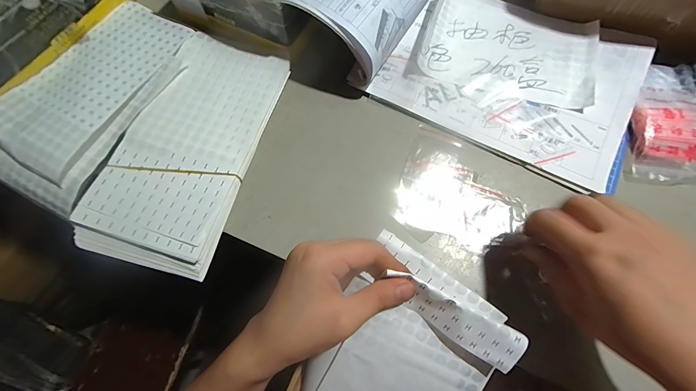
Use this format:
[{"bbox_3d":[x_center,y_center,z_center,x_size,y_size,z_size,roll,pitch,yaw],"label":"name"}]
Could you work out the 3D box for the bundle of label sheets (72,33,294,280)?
[{"bbox_3d":[-0.162,-0.054,0.336,0.130,0.019,0.251,15,70,7],"label":"bundle of label sheets"}]

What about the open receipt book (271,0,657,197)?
[{"bbox_3d":[0.096,-0.204,0.354,0.473,0.082,0.218,27,72,11],"label":"open receipt book"}]

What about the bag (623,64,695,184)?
[{"bbox_3d":[0.335,-0.076,0.332,0.074,0.013,0.144,20,71,9],"label":"bag"}]

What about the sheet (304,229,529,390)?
[{"bbox_3d":[0.045,0.153,0.281,0.135,0.025,0.201,25,103,0],"label":"sheet"}]

